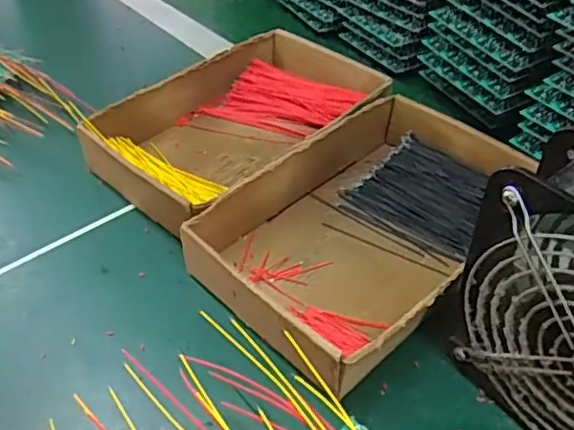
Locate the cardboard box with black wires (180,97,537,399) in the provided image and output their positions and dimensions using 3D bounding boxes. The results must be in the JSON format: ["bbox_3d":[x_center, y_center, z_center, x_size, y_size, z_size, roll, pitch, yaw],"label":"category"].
[{"bbox_3d":[0.061,0.004,0.433,0.150,0.047,0.266,32,52,30],"label":"cardboard box with black wires"}]

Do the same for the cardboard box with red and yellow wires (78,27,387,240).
[{"bbox_3d":[-0.037,-0.080,0.524,0.159,0.044,0.239,33,52,31],"label":"cardboard box with red and yellow wires"}]

